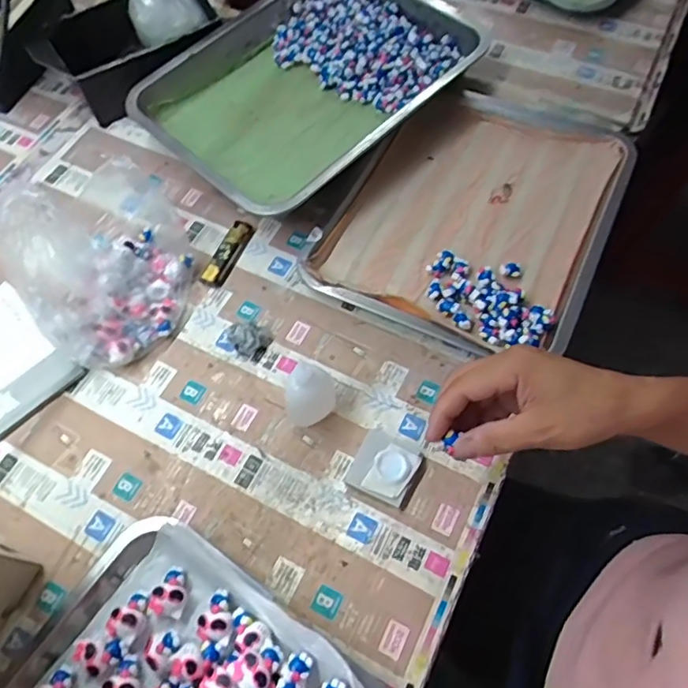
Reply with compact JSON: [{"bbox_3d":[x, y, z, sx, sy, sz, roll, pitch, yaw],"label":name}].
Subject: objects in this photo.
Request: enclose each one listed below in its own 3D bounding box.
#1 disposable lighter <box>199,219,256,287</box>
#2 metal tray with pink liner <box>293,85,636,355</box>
[{"bbox_3d":[-0.120,-0.095,0.587,0.024,0.014,0.081,22,65,12],"label":"disposable lighter"},{"bbox_3d":[0.133,-0.133,0.585,0.259,0.044,0.290,23,70,14],"label":"metal tray with pink liner"}]

